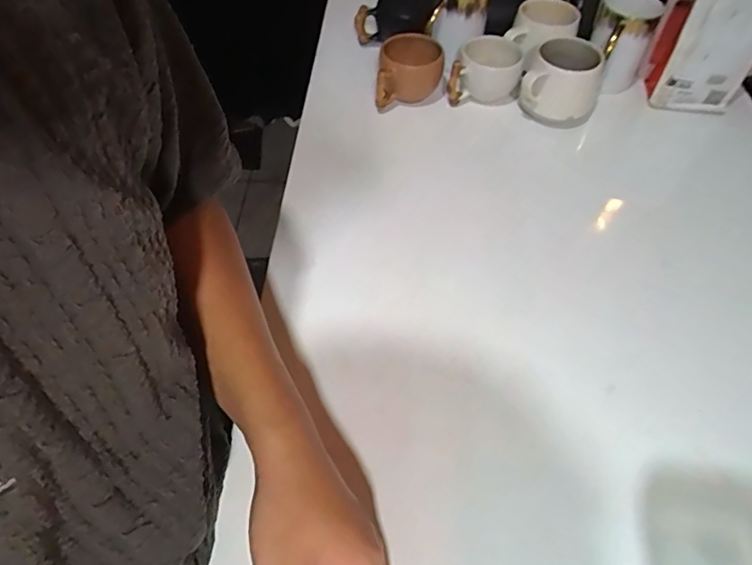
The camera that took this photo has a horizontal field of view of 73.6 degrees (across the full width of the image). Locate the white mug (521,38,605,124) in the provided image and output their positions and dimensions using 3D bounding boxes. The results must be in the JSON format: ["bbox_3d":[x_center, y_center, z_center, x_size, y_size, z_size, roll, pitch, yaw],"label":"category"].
[{"bbox_3d":[0.230,-0.255,0.624,0.090,0.077,0.092,17,56,12],"label":"white mug"}]

